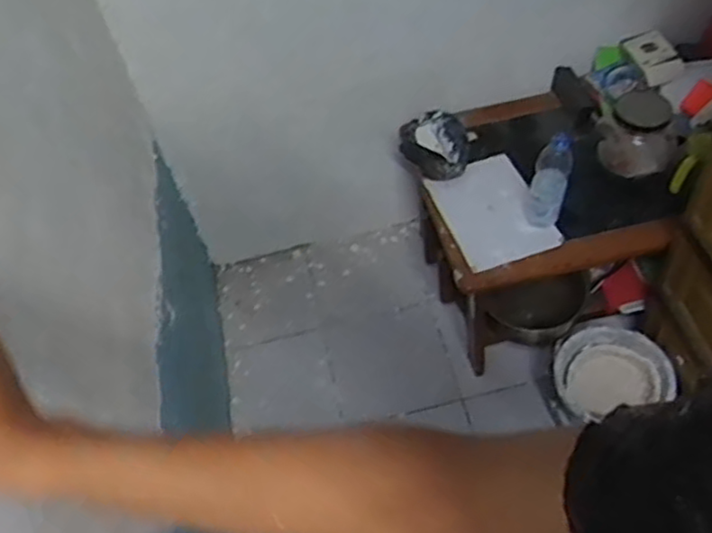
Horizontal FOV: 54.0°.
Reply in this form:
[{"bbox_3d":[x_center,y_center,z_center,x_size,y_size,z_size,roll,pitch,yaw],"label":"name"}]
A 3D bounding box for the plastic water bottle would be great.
[{"bbox_3d":[0.393,-0.170,1.417,0.071,0.216,0.059,14,57,13],"label":"plastic water bottle"}]

